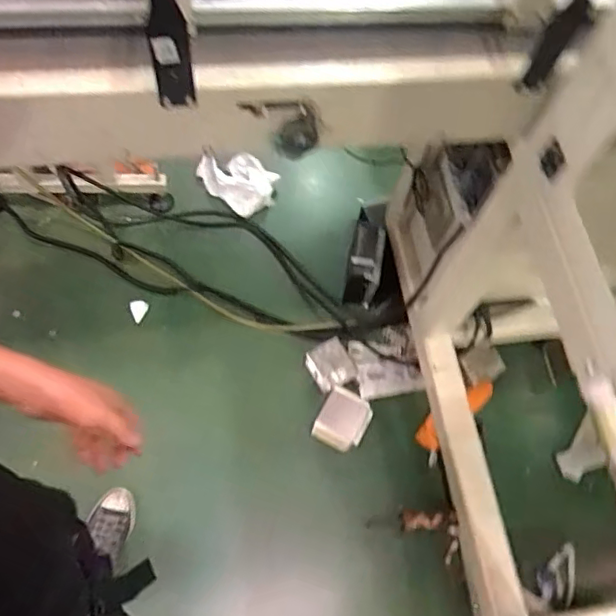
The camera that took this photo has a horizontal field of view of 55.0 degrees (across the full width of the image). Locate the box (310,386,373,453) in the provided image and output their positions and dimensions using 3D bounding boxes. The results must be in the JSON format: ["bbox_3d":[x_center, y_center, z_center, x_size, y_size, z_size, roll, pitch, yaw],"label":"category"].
[{"bbox_3d":[0.094,0.303,1.586,0.124,0.093,0.146,27,65,7],"label":"box"}]

